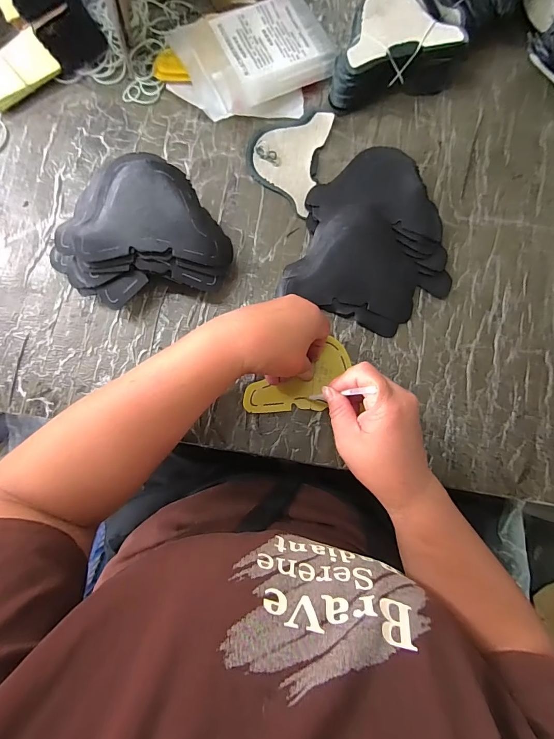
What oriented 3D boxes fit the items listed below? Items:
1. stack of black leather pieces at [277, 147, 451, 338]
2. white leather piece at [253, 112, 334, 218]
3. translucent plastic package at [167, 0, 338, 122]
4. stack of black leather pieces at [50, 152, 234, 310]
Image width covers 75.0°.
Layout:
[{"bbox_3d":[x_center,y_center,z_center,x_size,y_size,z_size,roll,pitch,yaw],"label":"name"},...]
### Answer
[{"bbox_3d":[0.110,-0.144,0.398,0.168,0.026,0.188,17,84,3],"label":"stack of black leather pieces"},{"bbox_3d":[0.013,-0.245,0.414,0.075,0.009,0.121,15,84,3],"label":"white leather piece"},{"bbox_3d":[-0.023,-0.359,0.412,0.179,0.035,0.108,-28,86,-5],"label":"translucent plastic package"},{"bbox_3d":[-0.136,-0.135,0.366,0.166,0.069,0.126,-11,83,-3],"label":"stack of black leather pieces"}]

